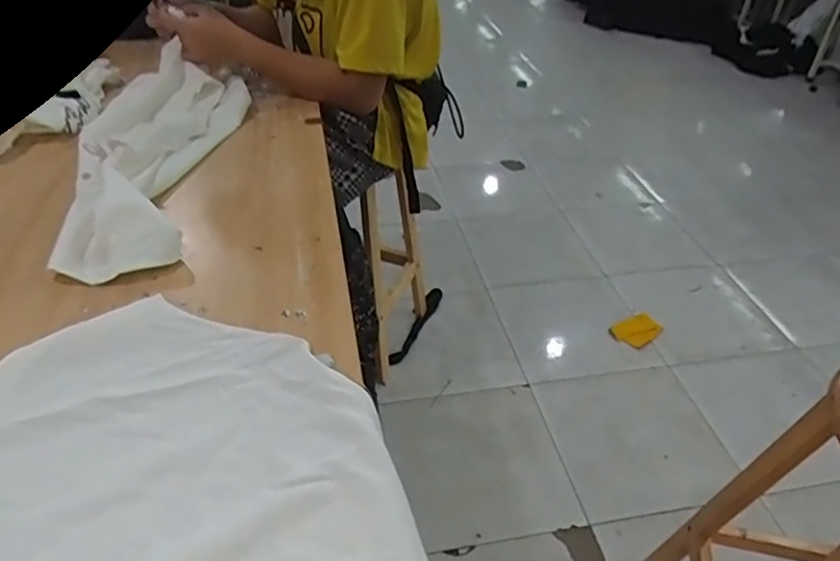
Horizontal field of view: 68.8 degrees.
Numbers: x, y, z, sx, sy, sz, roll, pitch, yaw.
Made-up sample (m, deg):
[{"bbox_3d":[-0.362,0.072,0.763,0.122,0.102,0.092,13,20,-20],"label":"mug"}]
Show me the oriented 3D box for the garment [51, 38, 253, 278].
[{"bbox_3d":[-0.372,-0.186,0.835,0.200,0.053,0.515,1,39,-2],"label":"garment"}]

